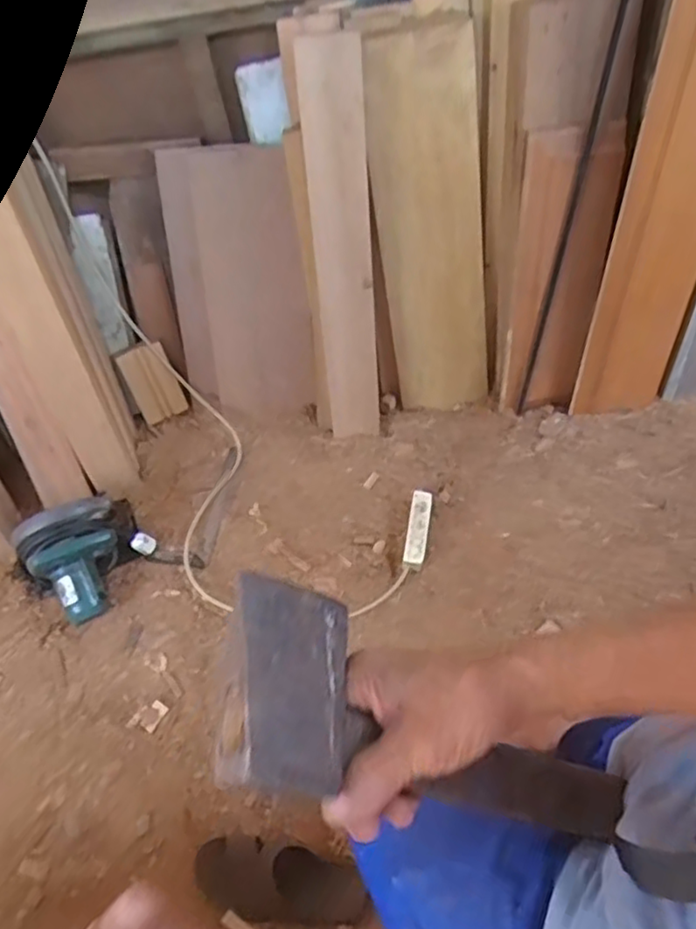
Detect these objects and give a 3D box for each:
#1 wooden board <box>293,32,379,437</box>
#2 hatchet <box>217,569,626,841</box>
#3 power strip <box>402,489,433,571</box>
[{"bbox_3d":[-0.007,-0.354,1.272,0.104,0.789,0.032,6,48,11],"label":"wooden board"},{"bbox_3d":[0.058,0.175,0.411,0.309,0.030,0.104,34,57,-25],"label":"hatchet"},{"bbox_3d":[0.138,0.125,1.333,0.041,0.028,0.155,7,73,9],"label":"power strip"}]

